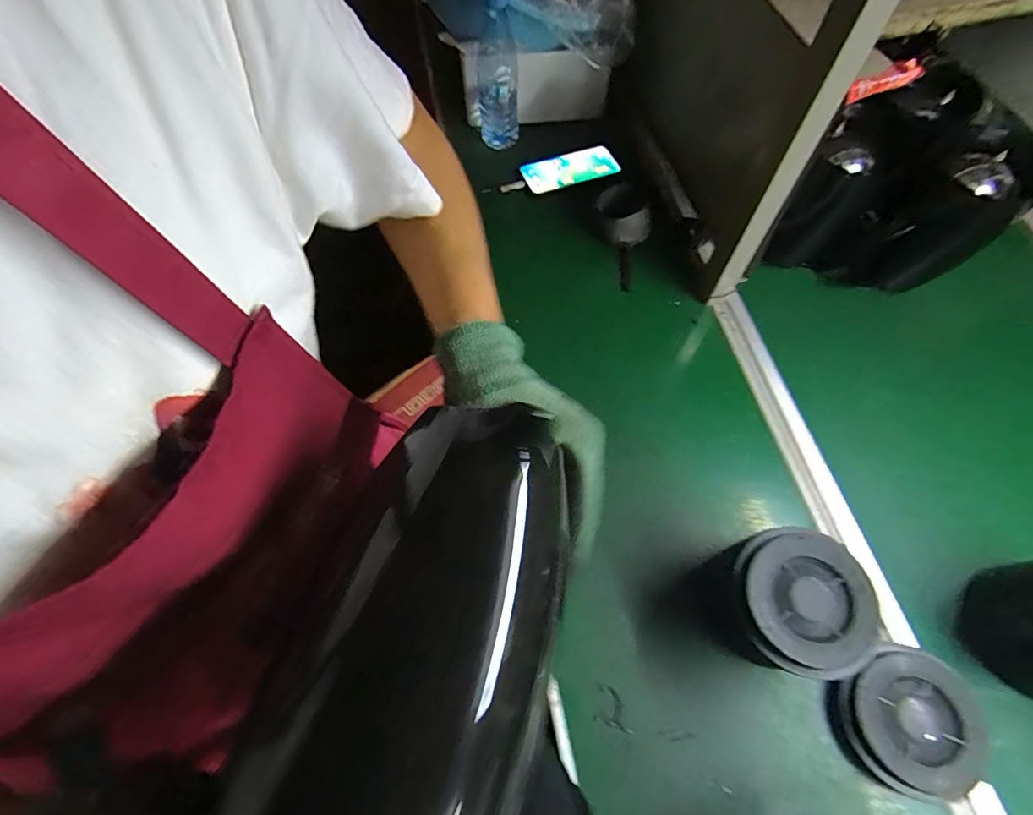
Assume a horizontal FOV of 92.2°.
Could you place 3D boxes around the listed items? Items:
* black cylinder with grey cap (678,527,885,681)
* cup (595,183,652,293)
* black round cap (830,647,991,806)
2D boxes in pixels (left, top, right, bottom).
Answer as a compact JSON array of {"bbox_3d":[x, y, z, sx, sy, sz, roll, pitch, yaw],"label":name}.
[{"bbox_3d":[0.250,0.186,0.476,0.128,0.103,0.120,0,62,0],"label":"black cylinder with grey cap"},{"bbox_3d":[0.161,-0.252,0.730,0.073,0.061,0.159,-6,97,-3],"label":"cup"},{"bbox_3d":[0.366,0.292,0.459,0.116,0.040,0.118,0,62,0],"label":"black round cap"}]

